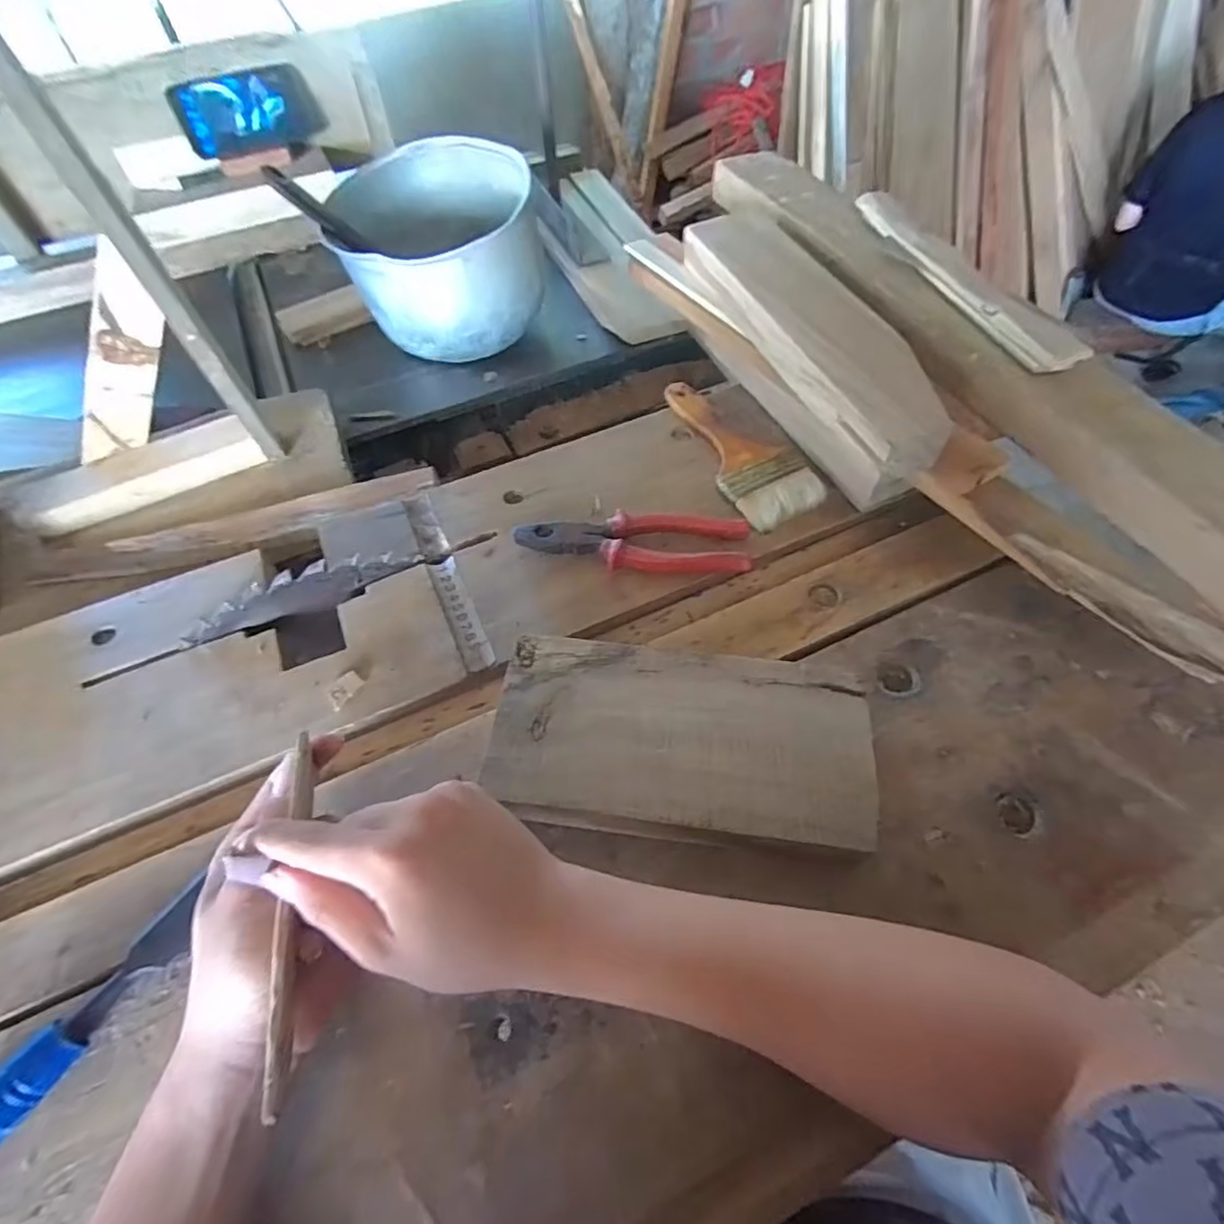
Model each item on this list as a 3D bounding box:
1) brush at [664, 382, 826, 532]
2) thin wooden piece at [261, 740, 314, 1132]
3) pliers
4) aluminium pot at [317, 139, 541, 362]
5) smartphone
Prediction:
[{"bbox_3d":[0.108,-0.145,0.531,0.076,0.016,0.184,-22,58,-11],"label":"brush"},{"bbox_3d":[-0.145,0.127,0.277,0.006,0.015,0.151,-9,59,-4],"label":"thin wooden piece"},{"bbox_3d":[0.016,-0.051,0.465,0.173,0.020,0.051,-1,56,3],"label":"pliers"},{"bbox_3d":[-0.195,-0.408,0.704,0.211,0.163,0.204,-1,56,2],"label":"aluminium pot"},{"bbox_3d":[-0.509,-0.706,0.863,0.185,0.085,0.015,-29,34,-18],"label":"smartphone"}]

